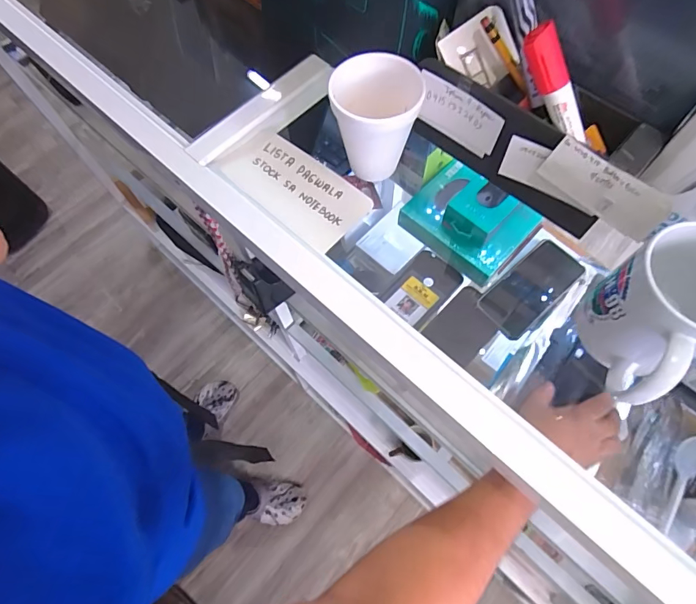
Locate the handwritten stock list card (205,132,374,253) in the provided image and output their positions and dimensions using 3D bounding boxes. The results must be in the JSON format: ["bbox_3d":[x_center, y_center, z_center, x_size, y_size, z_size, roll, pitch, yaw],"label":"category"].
[{"bbox_3d":[-0.056,-0.119,0.429,0.160,0.010,0.076,36,74,18],"label":"handwritten stock list card"}]

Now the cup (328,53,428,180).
[{"bbox_3d":[0.026,-0.160,0.383,0.076,0.082,0.081,5,67,4],"label":"cup"}]

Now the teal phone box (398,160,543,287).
[{"bbox_3d":[0.179,-0.137,0.646,0.186,0.075,0.135,39,73,17],"label":"teal phone box"}]

